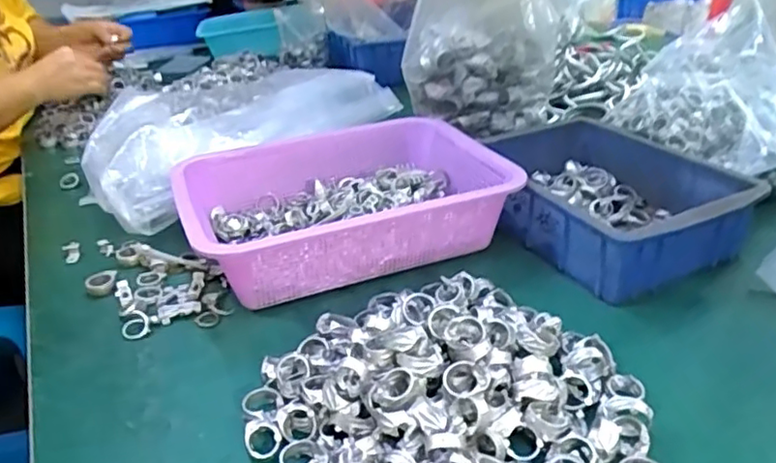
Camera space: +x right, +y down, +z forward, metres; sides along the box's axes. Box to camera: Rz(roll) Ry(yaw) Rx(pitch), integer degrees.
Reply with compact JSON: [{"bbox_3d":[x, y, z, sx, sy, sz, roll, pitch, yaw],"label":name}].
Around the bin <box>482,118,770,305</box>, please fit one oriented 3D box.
[{"bbox_3d":[0.209,-0.037,0.624,0.188,0.067,0.247,-14,31,-18],"label":"bin"}]

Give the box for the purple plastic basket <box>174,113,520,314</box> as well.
[{"bbox_3d":[-0.044,-0.029,0.615,0.286,0.076,0.217,-15,31,-20],"label":"purple plastic basket"}]

